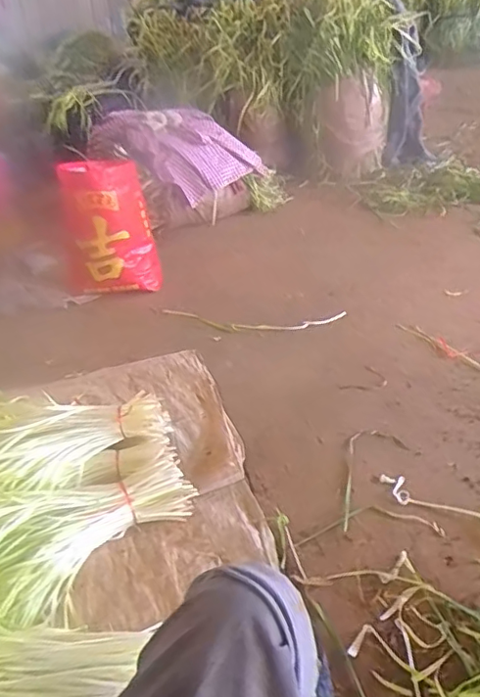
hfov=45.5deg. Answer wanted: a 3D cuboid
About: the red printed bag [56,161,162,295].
[{"bbox_3d":[-0.427,-0.382,1.795,0.276,0.361,0.228,-14,35,-13],"label":"red printed bag"}]

